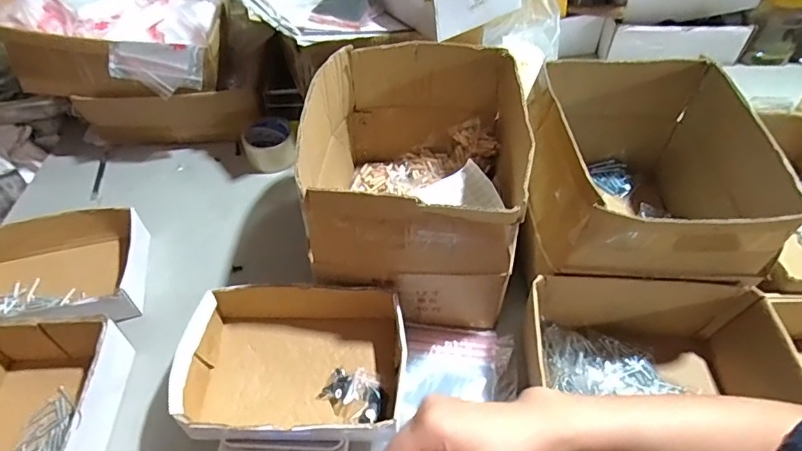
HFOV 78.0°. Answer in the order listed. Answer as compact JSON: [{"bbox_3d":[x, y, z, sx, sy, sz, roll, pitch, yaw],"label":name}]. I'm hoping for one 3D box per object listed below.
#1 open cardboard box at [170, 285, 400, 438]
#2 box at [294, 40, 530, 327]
[{"bbox_3d":[-0.122,0.162,0.587,0.251,0.081,0.161,-1,50,0],"label":"open cardboard box"},{"bbox_3d":[0.017,-0.072,0.695,0.267,0.222,0.334,3,50,3],"label":"box"}]

